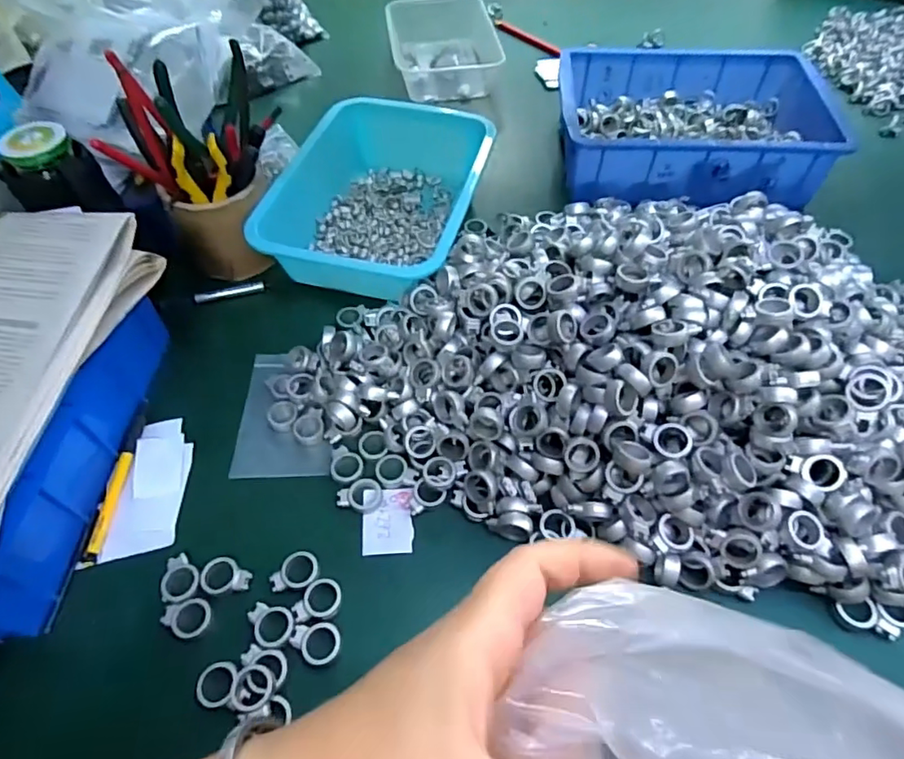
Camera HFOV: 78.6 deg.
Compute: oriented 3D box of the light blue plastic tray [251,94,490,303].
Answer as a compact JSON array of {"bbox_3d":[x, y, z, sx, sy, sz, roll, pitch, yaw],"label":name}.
[{"bbox_3d":[-0.071,-0.197,0.595,0.194,0.077,0.264,10,55,9],"label":"light blue plastic tray"}]

